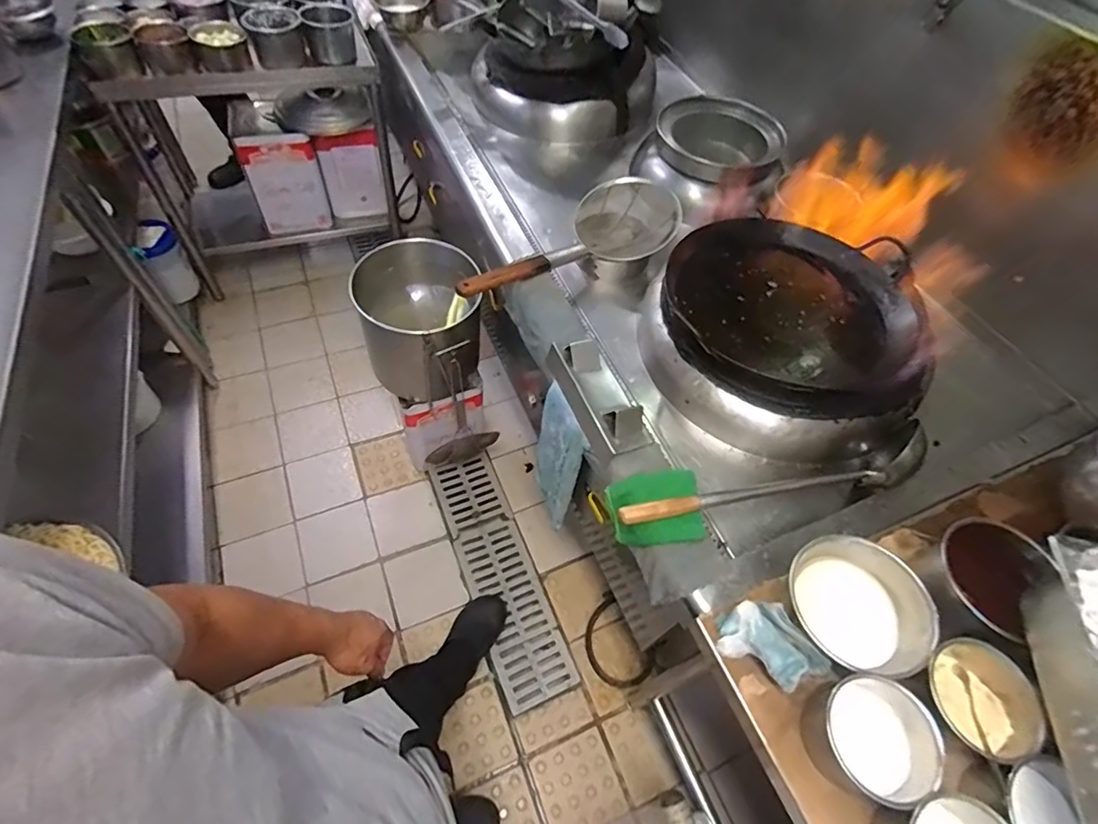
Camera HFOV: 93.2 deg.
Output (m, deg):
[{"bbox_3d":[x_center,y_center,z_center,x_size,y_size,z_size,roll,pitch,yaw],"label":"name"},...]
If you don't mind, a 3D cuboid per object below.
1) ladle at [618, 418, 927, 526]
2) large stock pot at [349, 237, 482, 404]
[{"bbox_3d":[0.376,0.118,0.816,0.543,0.109,0.084,-13,58,-13],"label":"ladle"},{"bbox_3d":[-0.319,-0.209,1.317,0.267,0.298,0.297,-12,58,-13],"label":"large stock pot"}]

